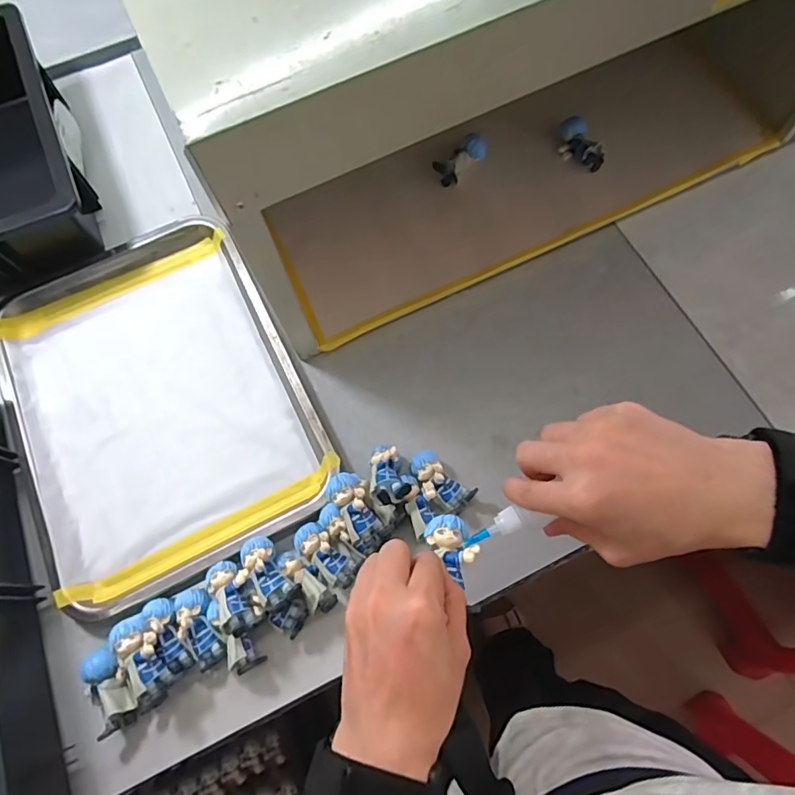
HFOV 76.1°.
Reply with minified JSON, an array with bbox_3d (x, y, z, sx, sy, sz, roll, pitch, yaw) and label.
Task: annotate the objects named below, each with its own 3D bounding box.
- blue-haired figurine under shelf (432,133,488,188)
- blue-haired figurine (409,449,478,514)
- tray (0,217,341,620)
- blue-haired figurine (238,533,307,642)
[{"bbox_3d":[0.069,-0.259,0.550,0.060,0.023,0.027,-37,74,-10],"label":"blue-haired figurine under shelf"},{"bbox_3d":[0.037,0.076,0.451,0.060,0.032,0.033,41,77,14],"label":"blue-haired figurine"},{"bbox_3d":[-0.234,-0.007,0.496,0.266,0.020,0.353,-29,72,-8],"label":"tray"},{"bbox_3d":[-0.099,0.155,0.414,0.031,0.028,0.083,-28,90,-8],"label":"blue-haired figurine"}]

